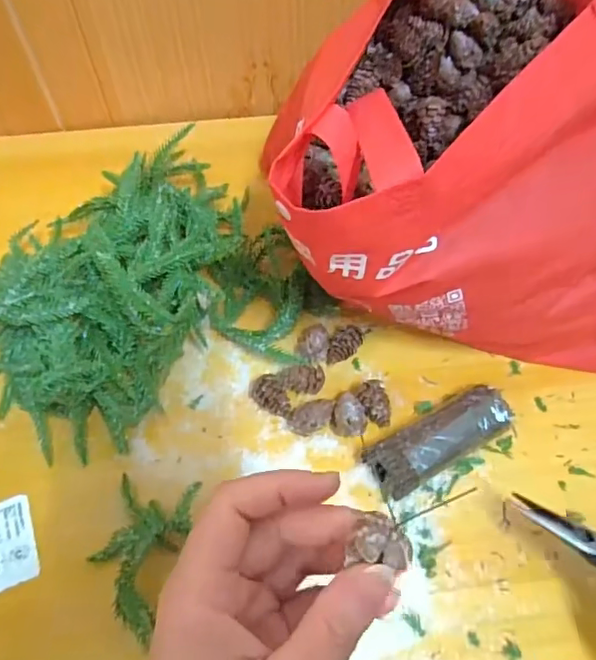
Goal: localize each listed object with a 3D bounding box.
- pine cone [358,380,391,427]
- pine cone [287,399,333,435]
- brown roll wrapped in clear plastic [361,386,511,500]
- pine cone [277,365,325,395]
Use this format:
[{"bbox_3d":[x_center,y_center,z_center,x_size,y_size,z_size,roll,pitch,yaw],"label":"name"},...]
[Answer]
[{"bbox_3d":[0.056,0.053,0.410,0.022,0.022,0.032,-4,57,-2],"label":"pine cone"},{"bbox_3d":[0.011,0.064,0.409,0.033,0.019,0.020,-24,60,-14],"label":"pine cone"},{"bbox_3d":[0.101,0.076,0.393,0.109,0.026,0.039,-27,61,-16],"label":"brown roll wrapped in clear plastic"},{"bbox_3d":[0.003,0.039,0.417,0.033,0.021,0.020,-1,57,0],"label":"pine cone"}]

